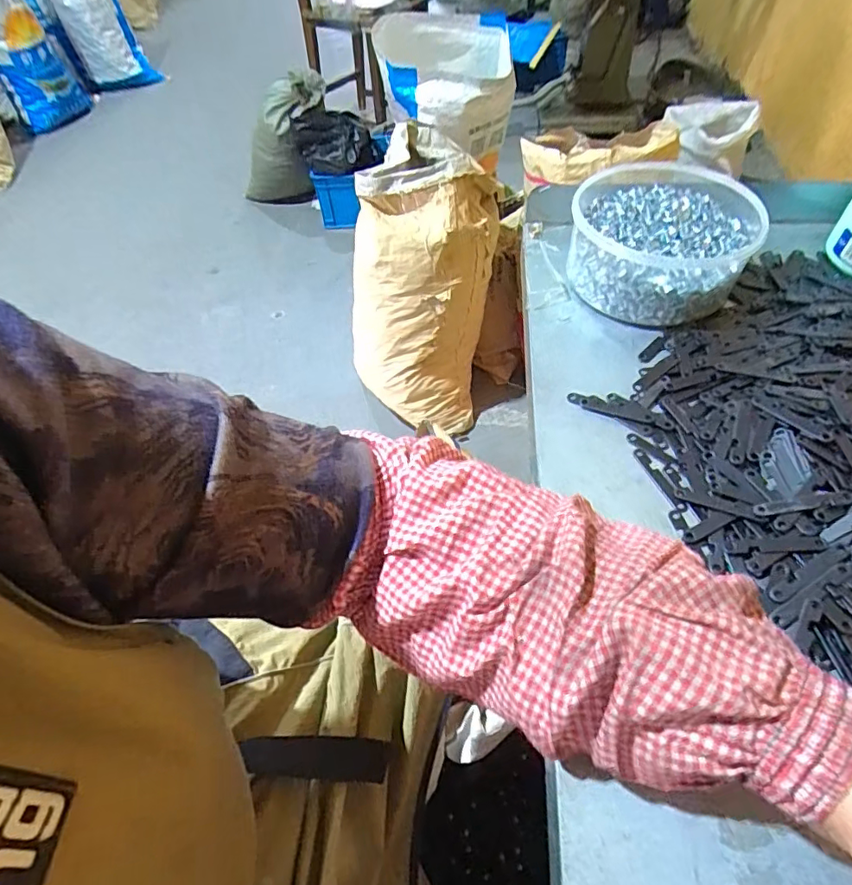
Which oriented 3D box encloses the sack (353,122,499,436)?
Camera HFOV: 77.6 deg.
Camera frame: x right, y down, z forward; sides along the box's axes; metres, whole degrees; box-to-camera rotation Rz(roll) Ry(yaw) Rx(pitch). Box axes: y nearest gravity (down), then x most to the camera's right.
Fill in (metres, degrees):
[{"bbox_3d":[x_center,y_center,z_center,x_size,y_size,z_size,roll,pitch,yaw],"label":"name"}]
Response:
[{"bbox_3d":[-0.017,-0.344,1.279,0.340,0.593,0.300,3,53,7],"label":"sack"}]

